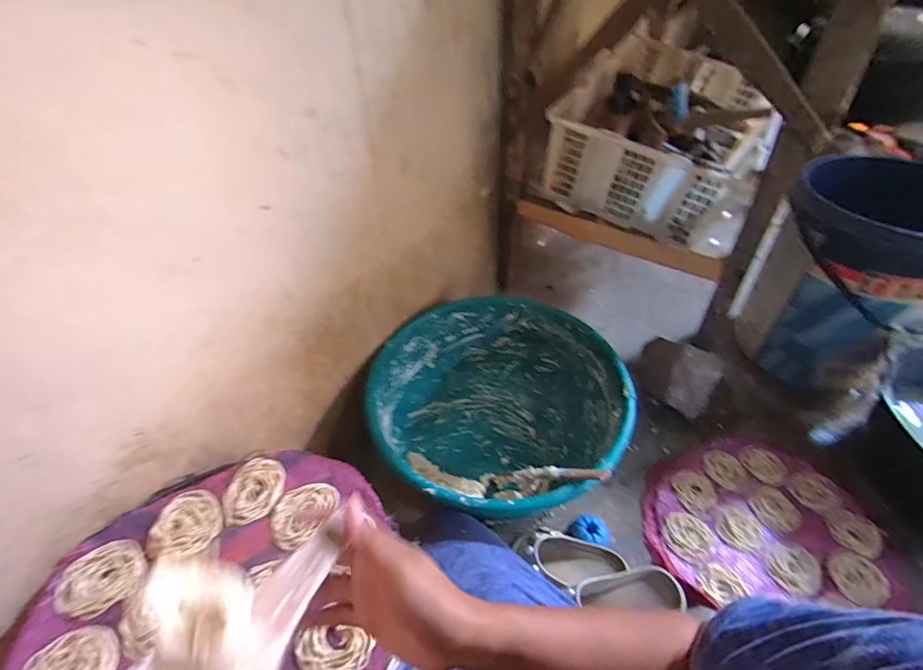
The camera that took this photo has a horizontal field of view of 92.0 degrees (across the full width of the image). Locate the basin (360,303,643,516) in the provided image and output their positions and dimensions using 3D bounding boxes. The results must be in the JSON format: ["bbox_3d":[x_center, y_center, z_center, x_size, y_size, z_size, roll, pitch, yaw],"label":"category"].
[{"bbox_3d":[0.066,0.131,0.791,0.401,0.167,0.416,-1,45,1],"label":"basin"}]

